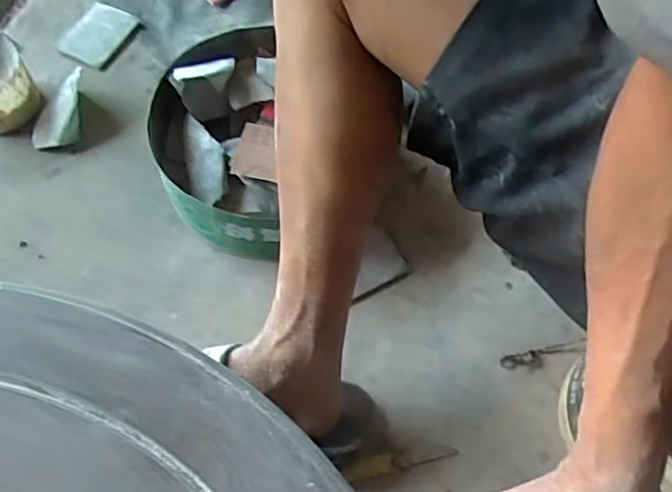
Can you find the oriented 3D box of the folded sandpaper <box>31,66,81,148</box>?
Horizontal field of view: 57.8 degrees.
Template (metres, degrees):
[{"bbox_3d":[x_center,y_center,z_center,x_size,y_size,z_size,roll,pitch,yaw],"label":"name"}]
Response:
[{"bbox_3d":[-0.352,-0.174,0.773,0.057,0.052,0.096,6,64,0],"label":"folded sandpaper"}]

